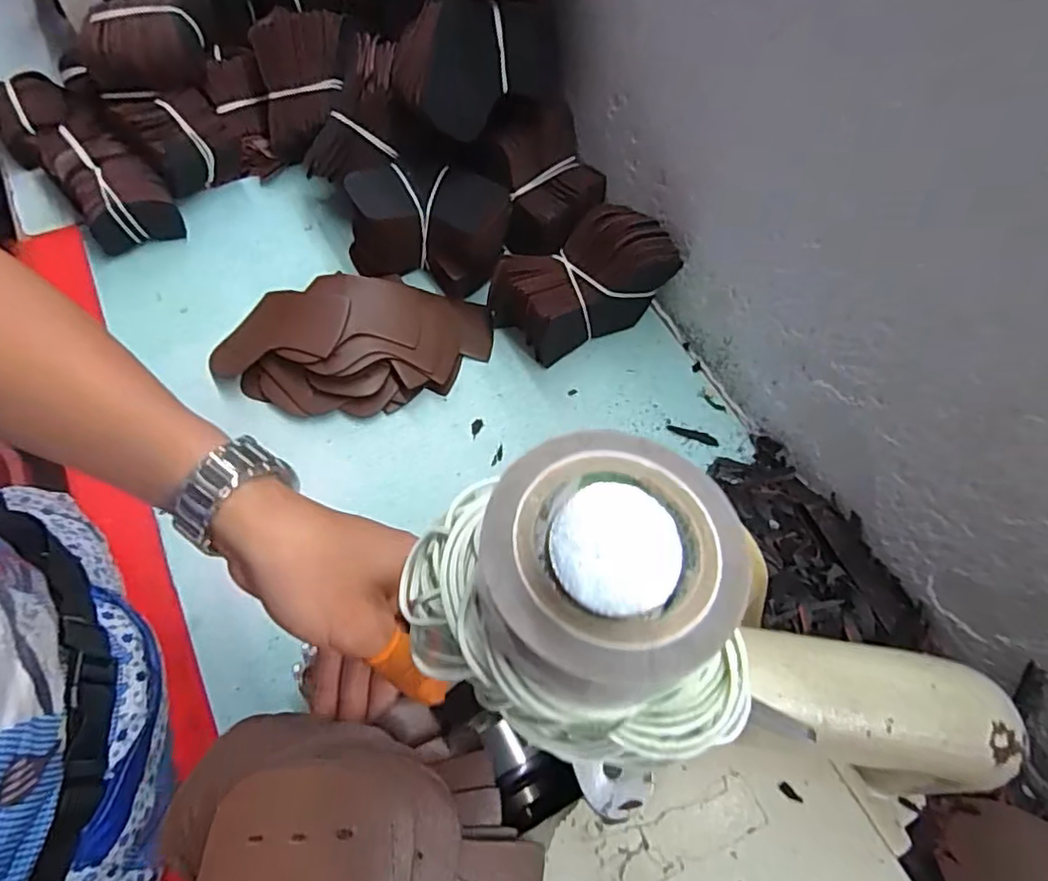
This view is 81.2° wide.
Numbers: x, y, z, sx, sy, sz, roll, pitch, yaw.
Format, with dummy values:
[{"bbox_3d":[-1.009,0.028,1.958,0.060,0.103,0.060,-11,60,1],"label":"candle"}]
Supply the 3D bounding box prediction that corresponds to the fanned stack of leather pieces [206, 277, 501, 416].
[{"bbox_3d":[-0.152,-0.090,0.554,0.238,0.040,0.124,-2,62,-3],"label":"fanned stack of leather pieces"}]

